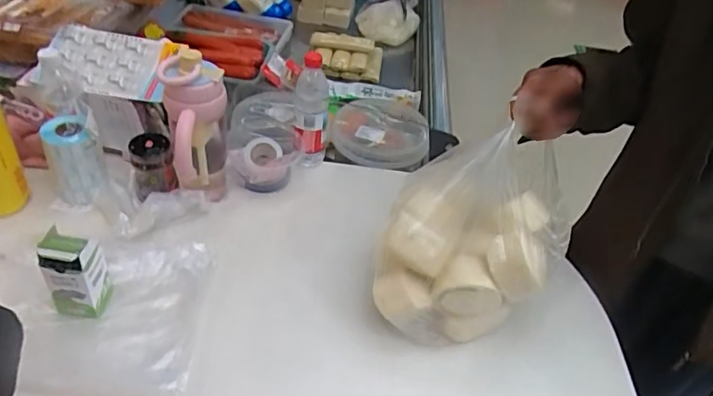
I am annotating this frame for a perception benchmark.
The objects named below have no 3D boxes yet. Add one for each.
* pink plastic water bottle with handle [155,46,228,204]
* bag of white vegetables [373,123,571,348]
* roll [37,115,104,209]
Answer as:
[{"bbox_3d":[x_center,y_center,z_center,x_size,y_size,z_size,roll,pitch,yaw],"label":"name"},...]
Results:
[{"bbox_3d":[-0.263,-0.111,0.923,0.096,0.249,0.088,-6,43,-15],"label":"pink plastic water bottle with handle"},{"bbox_3d":[0.163,0.064,0.804,0.250,0.254,0.183,6,41,-2],"label":"bag of white vegetables"},{"bbox_3d":[-0.473,-0.062,0.944,0.080,0.131,0.096,-16,46,-25],"label":"roll"}]

